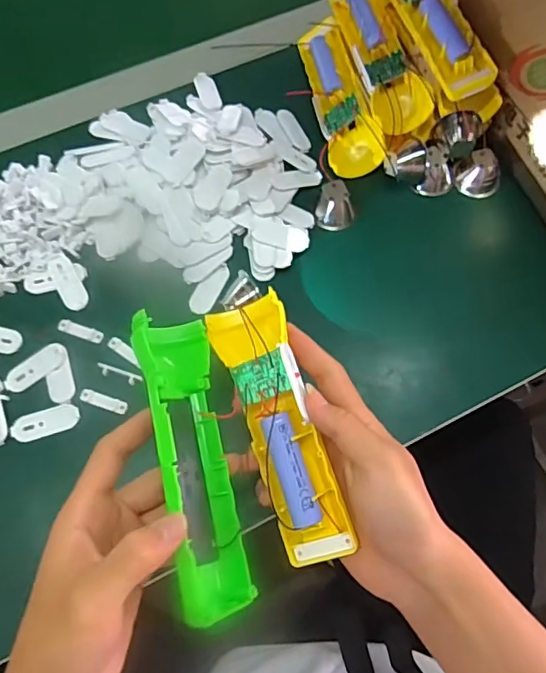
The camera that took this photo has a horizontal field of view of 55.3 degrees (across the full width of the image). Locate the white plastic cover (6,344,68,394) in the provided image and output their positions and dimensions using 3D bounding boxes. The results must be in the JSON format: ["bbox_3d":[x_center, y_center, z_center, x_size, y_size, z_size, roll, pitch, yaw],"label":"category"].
[{"bbox_3d":[-0.184,0.024,0.405,0.049,0.004,0.020,-34,74,-13],"label":"white plastic cover"}]

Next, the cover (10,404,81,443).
[{"bbox_3d":[-0.172,0.065,0.395,0.049,0.004,0.020,-17,71,-7],"label":"cover"}]

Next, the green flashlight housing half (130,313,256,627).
[{"bbox_3d":[-0.042,0.066,0.283,0.034,0.040,0.157,-13,76,-6],"label":"green flashlight housing half"}]

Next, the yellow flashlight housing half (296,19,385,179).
[{"bbox_3d":[0.059,-0.225,0.484,0.050,0.030,0.166,-27,72,29],"label":"yellow flashlight housing half"}]

